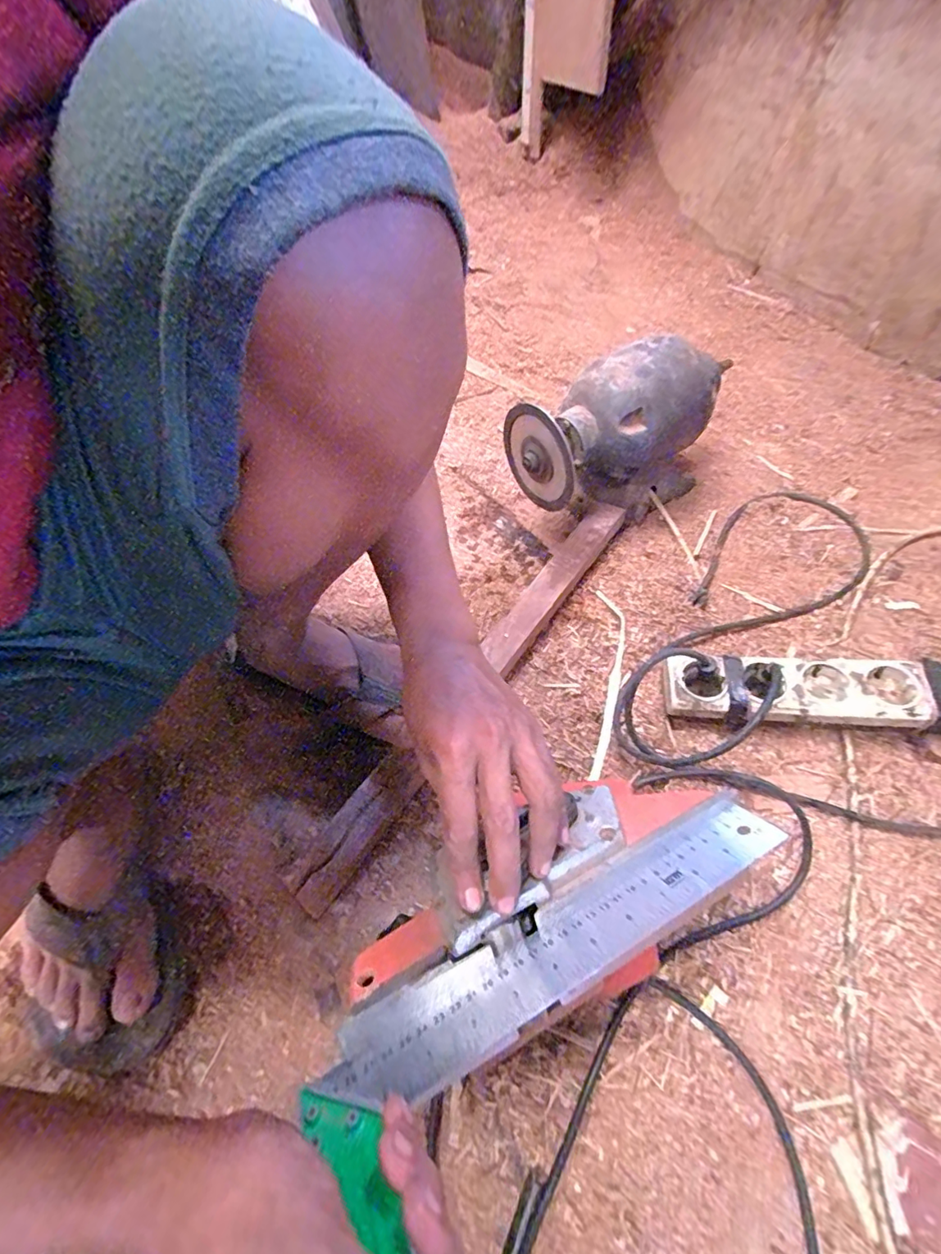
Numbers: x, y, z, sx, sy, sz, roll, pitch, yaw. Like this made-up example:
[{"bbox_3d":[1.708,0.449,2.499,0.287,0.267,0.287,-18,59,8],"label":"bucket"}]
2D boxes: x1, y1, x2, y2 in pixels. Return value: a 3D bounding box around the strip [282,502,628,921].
[{"bbox_3d":[0.016,0.042,0.550,0.050,0.039,0.549,31,62,21],"label":"strip"}]

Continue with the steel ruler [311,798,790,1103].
[{"bbox_3d":[0.062,0.184,0.301,0.292,0.010,0.044,-22,30,-17],"label":"steel ruler"}]

